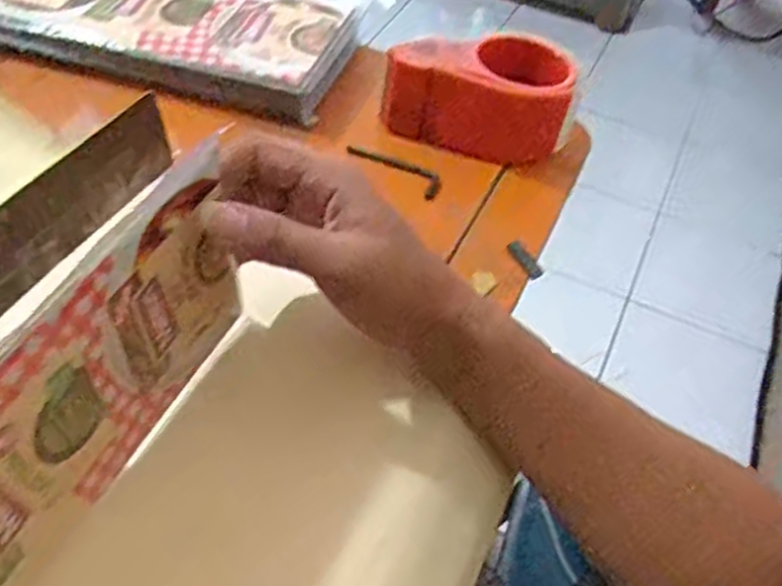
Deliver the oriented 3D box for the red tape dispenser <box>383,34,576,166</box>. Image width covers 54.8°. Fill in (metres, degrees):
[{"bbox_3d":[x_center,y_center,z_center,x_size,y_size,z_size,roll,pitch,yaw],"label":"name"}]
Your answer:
[{"bbox_3d":[0.071,-0.153,0.566,0.128,0.062,0.093,23,51,13],"label":"red tape dispenser"}]

